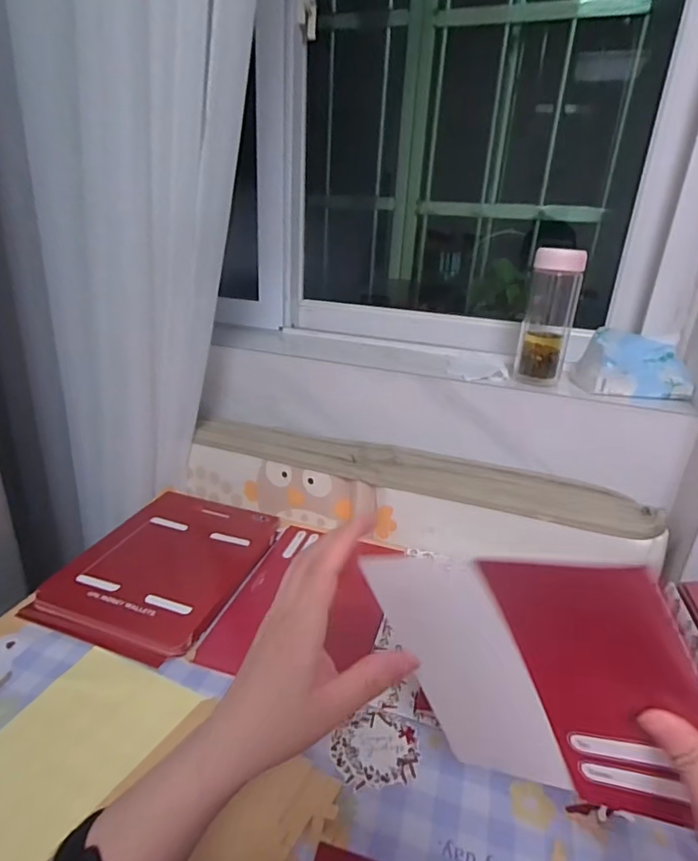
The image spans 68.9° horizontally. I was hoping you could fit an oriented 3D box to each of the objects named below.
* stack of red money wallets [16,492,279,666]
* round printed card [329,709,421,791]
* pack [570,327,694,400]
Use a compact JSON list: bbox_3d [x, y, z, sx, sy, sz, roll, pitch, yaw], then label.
[{"bbox_3d":[-0.223,0.165,0.646,0.202,0.029,0.273,10,24,15],"label":"stack of red money wallets"},{"bbox_3d":[0.023,0.278,0.449,0.076,0.004,0.065,-2,24,-11],"label":"round printed card"},{"bbox_3d":[0.390,-0.090,0.695,0.131,0.072,0.083,4,23,2],"label":"pack"}]

